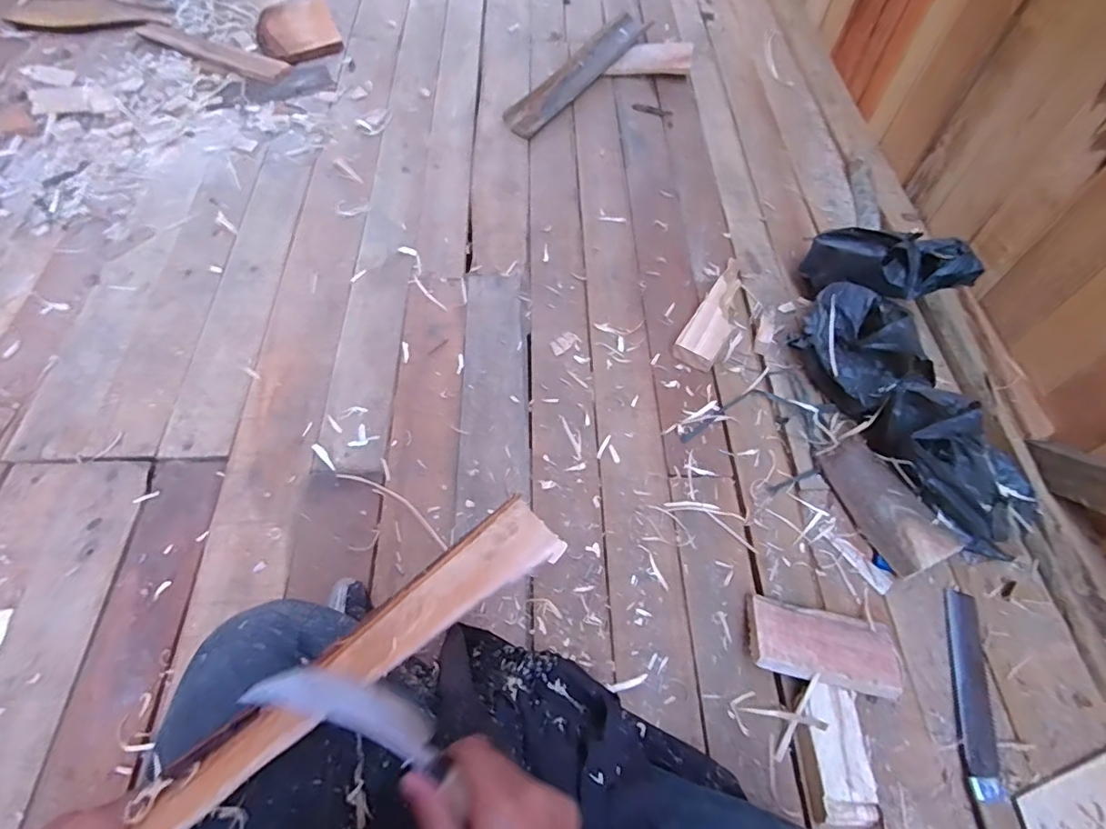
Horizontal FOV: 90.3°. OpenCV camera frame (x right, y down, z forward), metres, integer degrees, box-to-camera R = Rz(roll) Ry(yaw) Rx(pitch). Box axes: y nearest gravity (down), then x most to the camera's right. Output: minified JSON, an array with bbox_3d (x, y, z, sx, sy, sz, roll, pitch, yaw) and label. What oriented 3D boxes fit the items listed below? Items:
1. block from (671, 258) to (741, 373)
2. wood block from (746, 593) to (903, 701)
[{"bbox_3d":[0.259,-0.163,0.841,0.061,0.042,0.230,30,62,14],"label":"block"},{"bbox_3d":[0.288,0.243,0.584,0.152,0.019,0.086,13,38,7],"label":"wood block"}]

